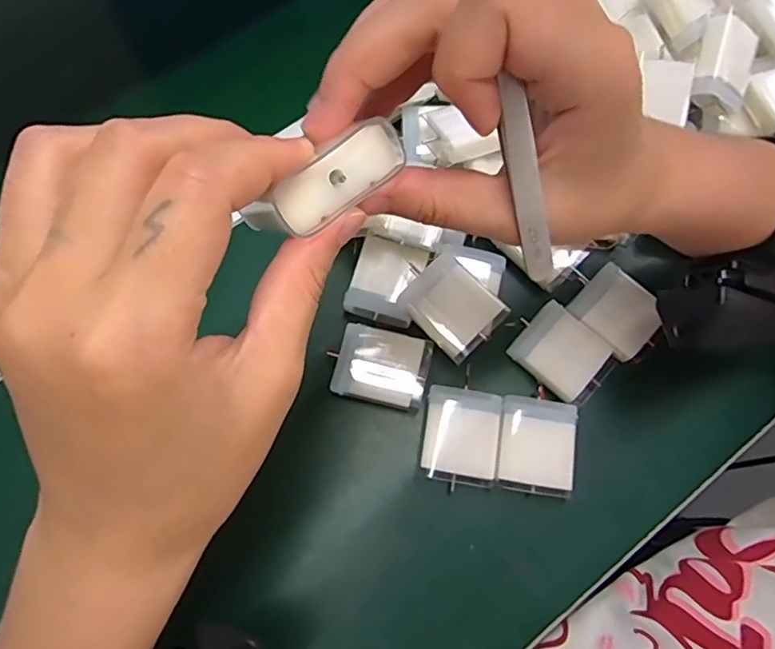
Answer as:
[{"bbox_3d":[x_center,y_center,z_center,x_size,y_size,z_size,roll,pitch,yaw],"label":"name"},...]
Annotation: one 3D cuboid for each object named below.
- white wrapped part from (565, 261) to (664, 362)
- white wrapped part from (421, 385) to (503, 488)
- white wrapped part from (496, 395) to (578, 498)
[{"bbox_3d":[0.137,-0.007,0.336,0.042,0.013,0.048,-42,78,-12],"label":"white wrapped part"},{"bbox_3d":[0.041,0.064,0.318,0.041,0.025,0.050,8,73,2],"label":"white wrapped part"},{"bbox_3d":[0.082,0.069,0.316,0.041,0.021,0.051,8,73,2],"label":"white wrapped part"}]

